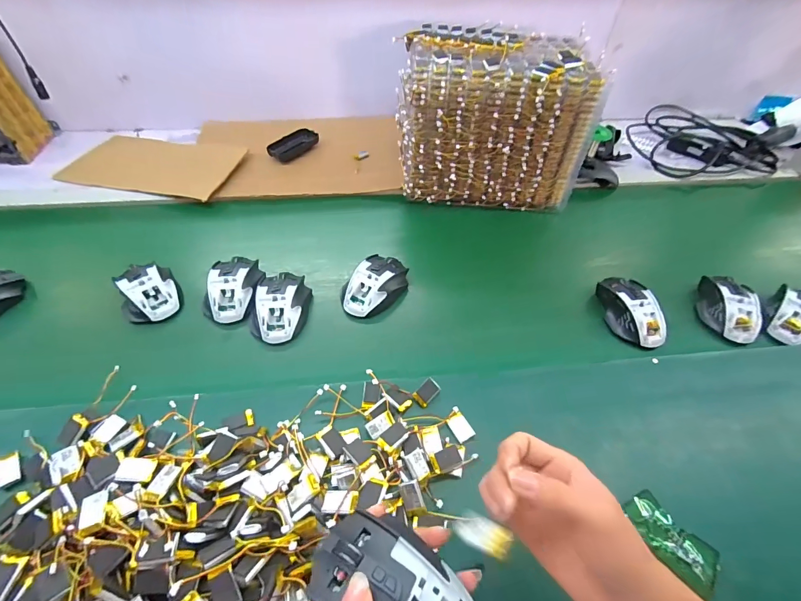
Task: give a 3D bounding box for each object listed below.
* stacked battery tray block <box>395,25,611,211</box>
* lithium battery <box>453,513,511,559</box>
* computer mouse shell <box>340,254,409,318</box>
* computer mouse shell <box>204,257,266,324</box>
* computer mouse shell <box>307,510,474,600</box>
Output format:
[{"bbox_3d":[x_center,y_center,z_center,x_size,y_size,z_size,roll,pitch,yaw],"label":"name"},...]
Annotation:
[{"bbox_3d":[0.147,-0.339,0.688,0.309,0.220,0.253,-1,48,-7],"label":"stacked battery tray block"},{"bbox_3d":[0.053,0.153,0.247,0.040,0.004,0.018,2,35,46],"label":"lithium battery"},{"bbox_3d":[-0.035,-0.023,0.543,0.069,0.037,0.107,27,51,19],"label":"computer mouse shell"},{"bbox_3d":[-0.238,-0.021,0.532,0.068,0.036,0.107,3,47,-2],"label":"computer mouse shell"},{"bbox_3d":[-0.002,0.190,0.236,0.114,0.036,0.066,31,52,22],"label":"computer mouse shell"}]

